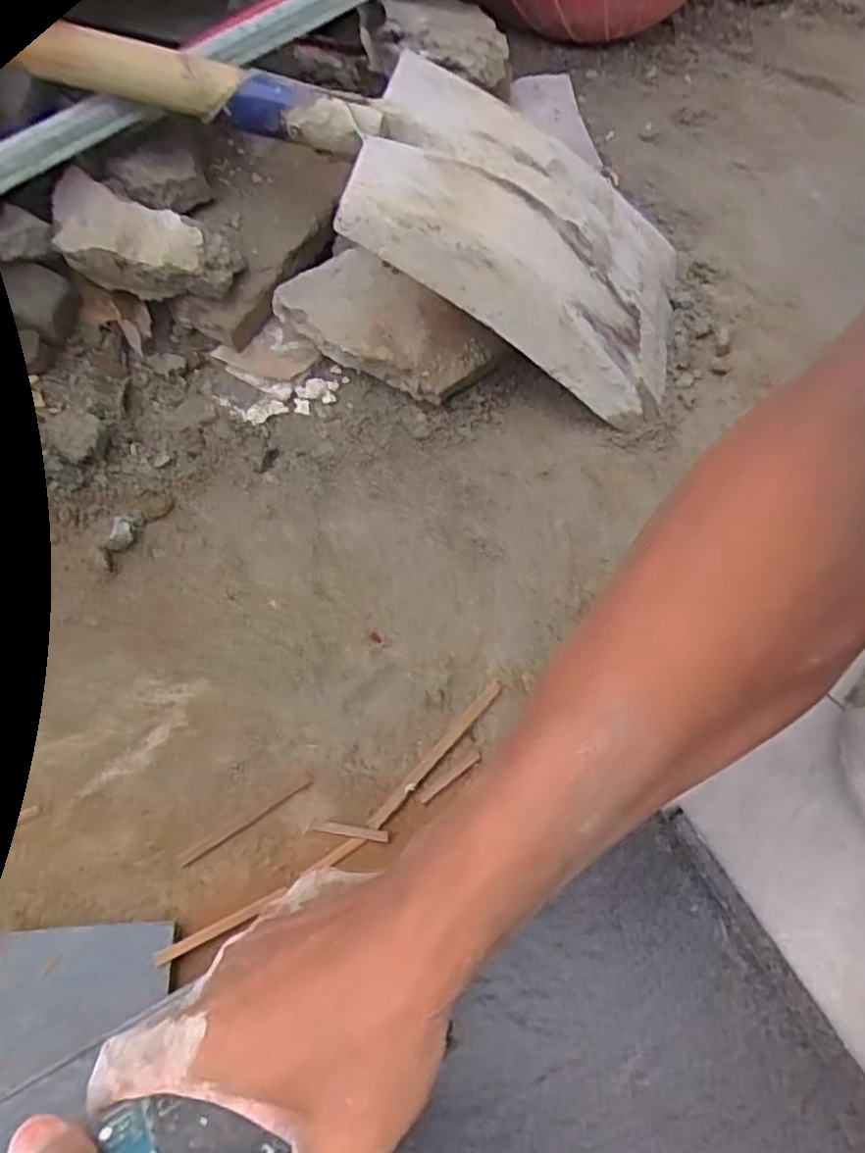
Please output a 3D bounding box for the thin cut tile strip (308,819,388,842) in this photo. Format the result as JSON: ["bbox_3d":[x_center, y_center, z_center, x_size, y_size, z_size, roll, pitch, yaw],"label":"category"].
[{"bbox_3d":[-0.055,0.167,0.450,0.052,0.004,0.007,7,66,5],"label":"thin cut tile strip"}]

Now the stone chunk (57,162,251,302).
[{"bbox_3d":[-0.236,-0.272,0.560,0.151,0.050,0.068,17,67,9],"label":"stone chunk"}]

